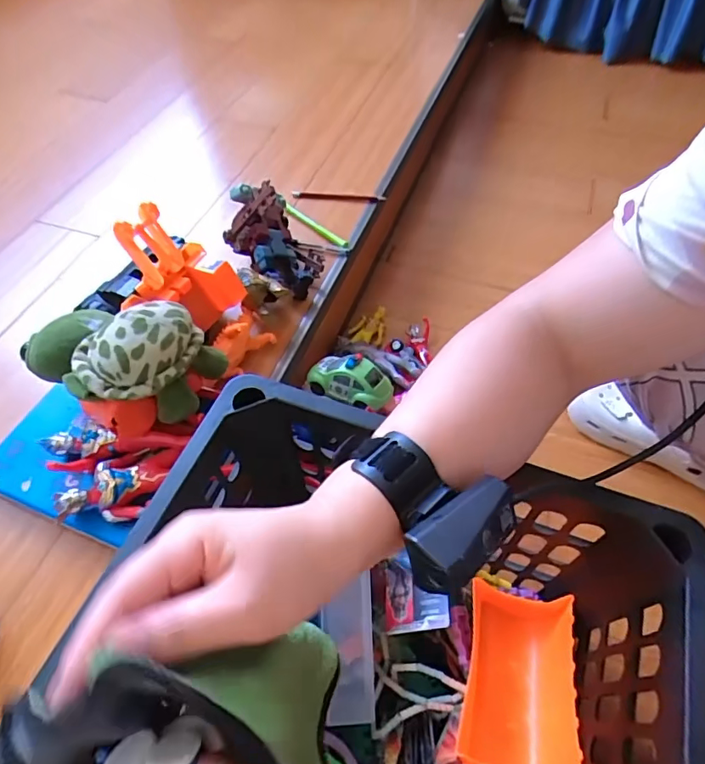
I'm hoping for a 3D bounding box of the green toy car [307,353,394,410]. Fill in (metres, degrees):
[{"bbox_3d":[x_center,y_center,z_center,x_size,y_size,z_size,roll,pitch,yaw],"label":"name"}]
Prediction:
[{"bbox_3d":[-0.004,-0.006,0.599,0.103,0.038,0.058,28,60,20],"label":"green toy car"}]

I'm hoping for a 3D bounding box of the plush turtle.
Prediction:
[{"bbox_3d":[-0.218,-0.024,0.477,0.149,0.111,0.111,22,59,17],"label":"plush turtle"}]

